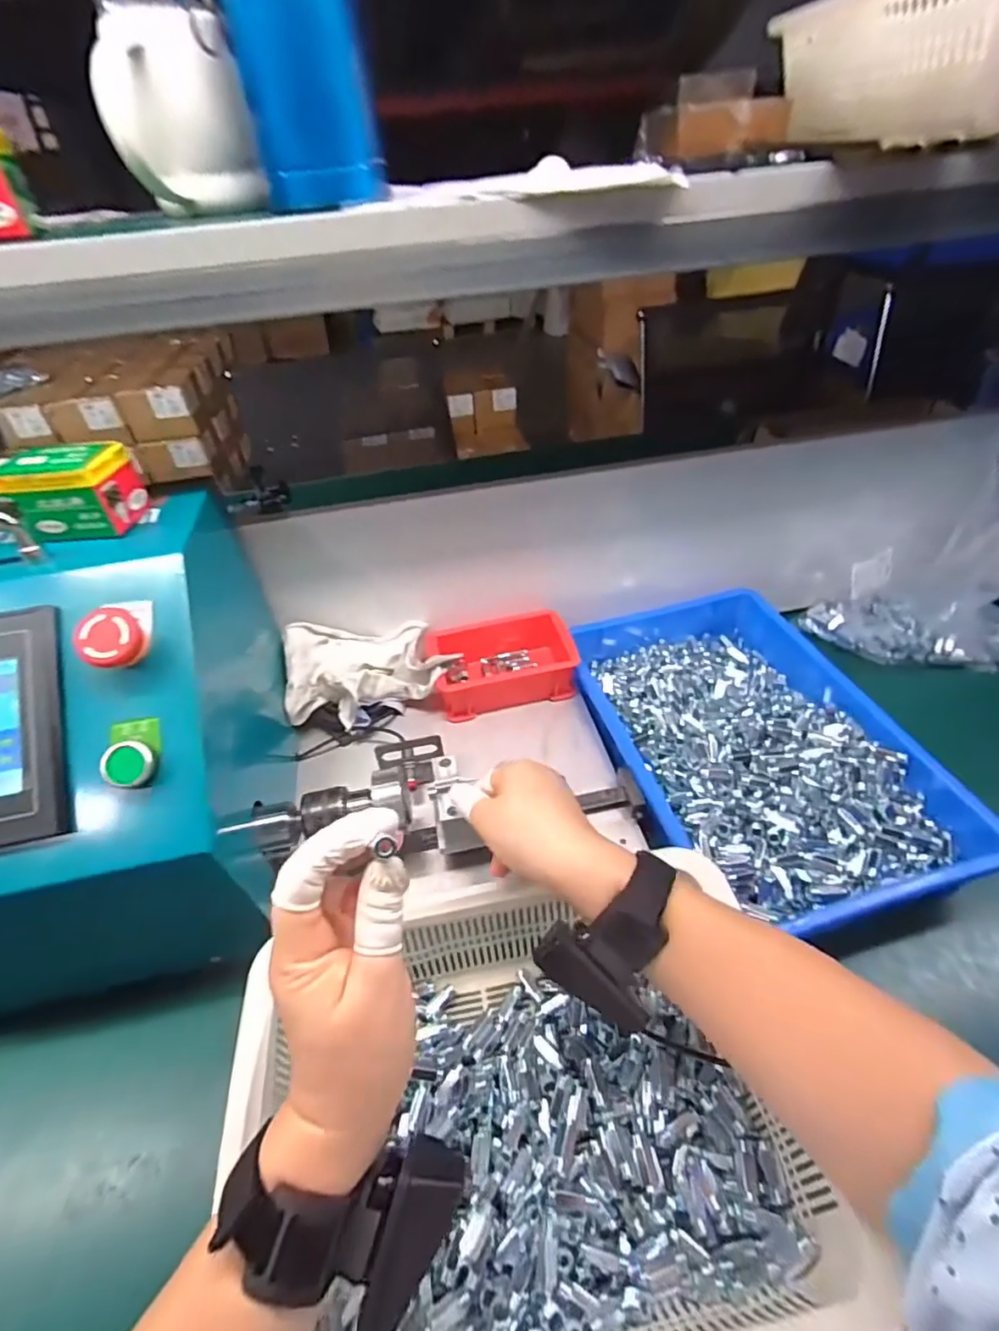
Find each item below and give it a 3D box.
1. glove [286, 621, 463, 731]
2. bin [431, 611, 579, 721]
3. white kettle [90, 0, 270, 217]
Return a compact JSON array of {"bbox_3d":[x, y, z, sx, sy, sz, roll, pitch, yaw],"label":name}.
[{"bbox_3d":[-0.132,0.011,0.610,0.169,0.082,0.111,-8,43,-2],"label":"glove"},{"bbox_3d":[0.004,-0.003,0.630,0.146,0.055,0.103,-10,43,-5],"label":"bin"},{"bbox_3d":[-0.203,-0.347,0.347,0.076,0.111,0.077,-21,45,-17],"label":"white kettle"}]

